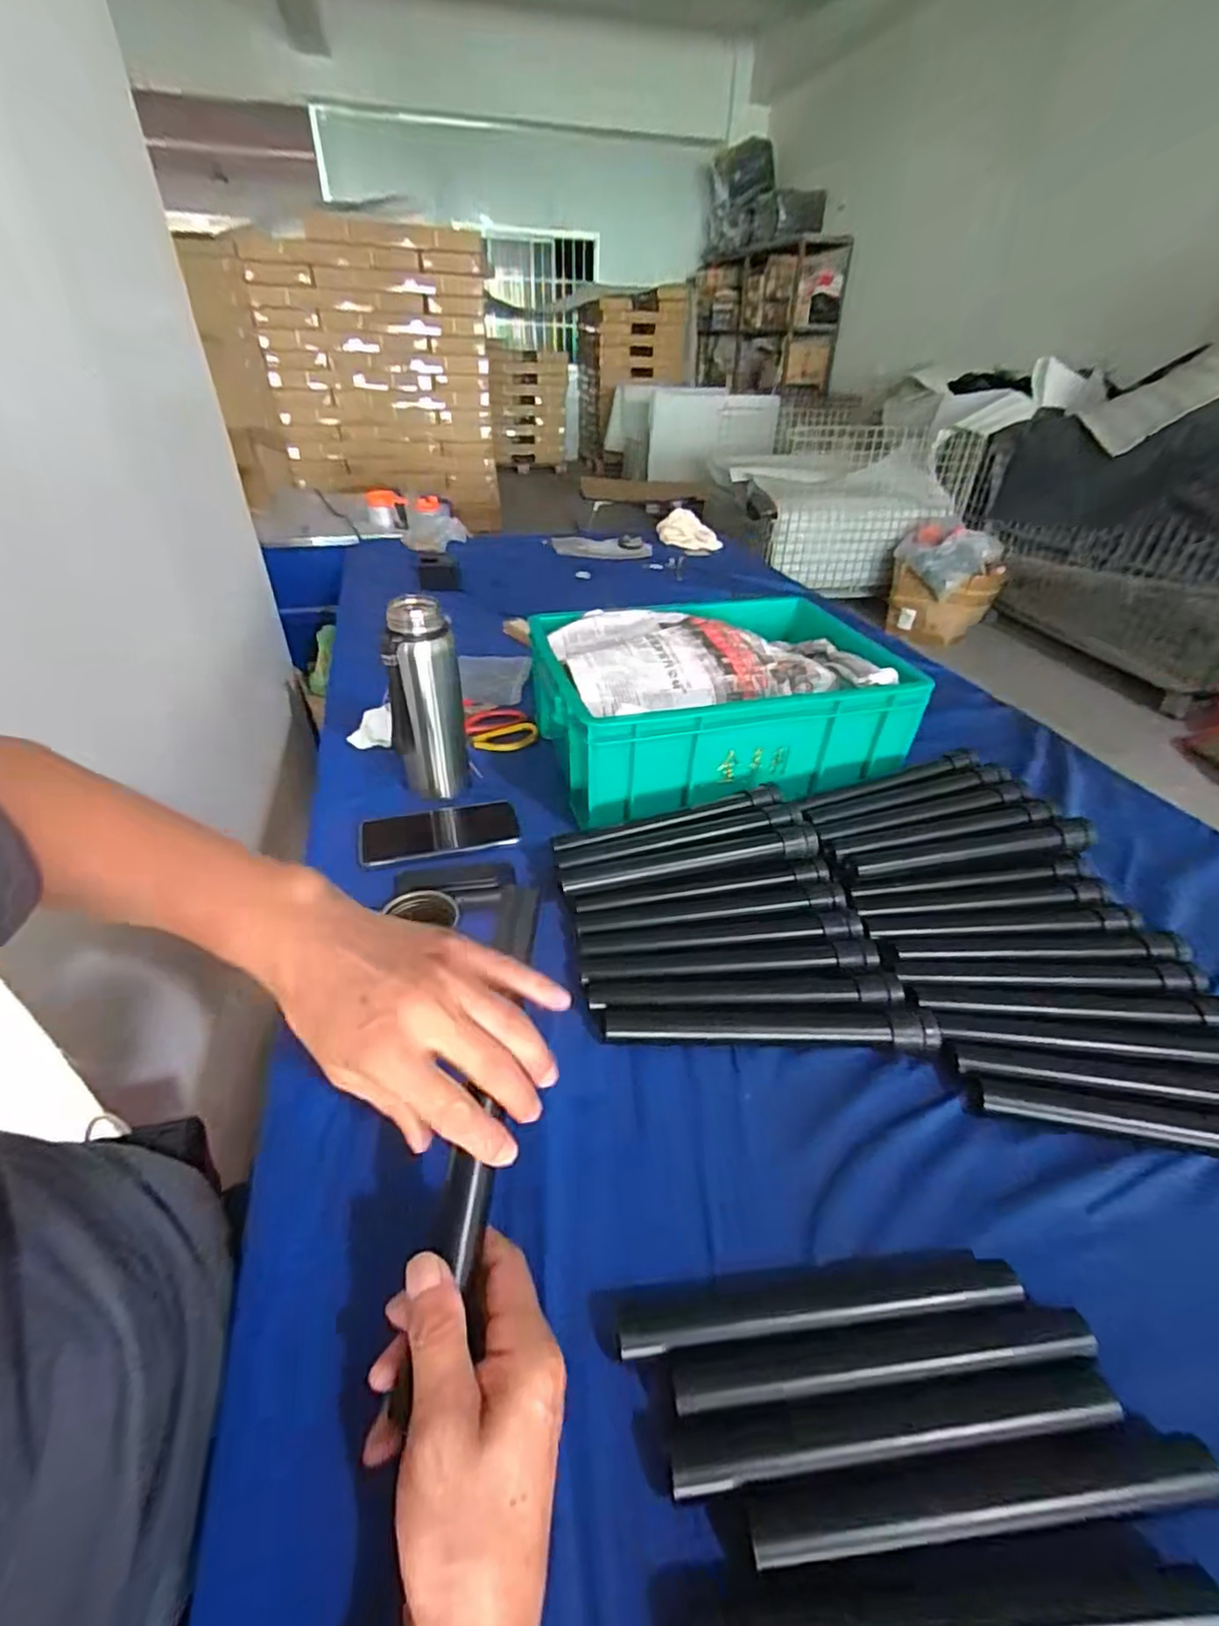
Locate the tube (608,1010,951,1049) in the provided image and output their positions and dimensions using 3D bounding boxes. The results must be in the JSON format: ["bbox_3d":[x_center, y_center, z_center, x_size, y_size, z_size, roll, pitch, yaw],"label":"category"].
[{"bbox_3d":[0.121,0.165,0.484,0.249,0.023,0.028,1,36,-1],"label":"tube"}]

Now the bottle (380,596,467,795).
[{"bbox_3d":[-0.197,-0.123,0.681,0.073,0.192,0.061,-8,37,-13],"label":"bottle"}]

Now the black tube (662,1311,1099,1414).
[{"bbox_3d":[0.142,0.282,0.326,0.218,0.014,0.021,-2,36,-6],"label":"black tube"}]

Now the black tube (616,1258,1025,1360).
[{"bbox_3d":[0.115,0.270,0.346,0.219,0.018,0.021,-2,36,-6],"label":"black tube"}]

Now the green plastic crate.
[{"bbox_3d":[0.115,-0.138,0.775,0.410,0.131,0.304,-9,37,-15],"label":"green plastic crate"}]

